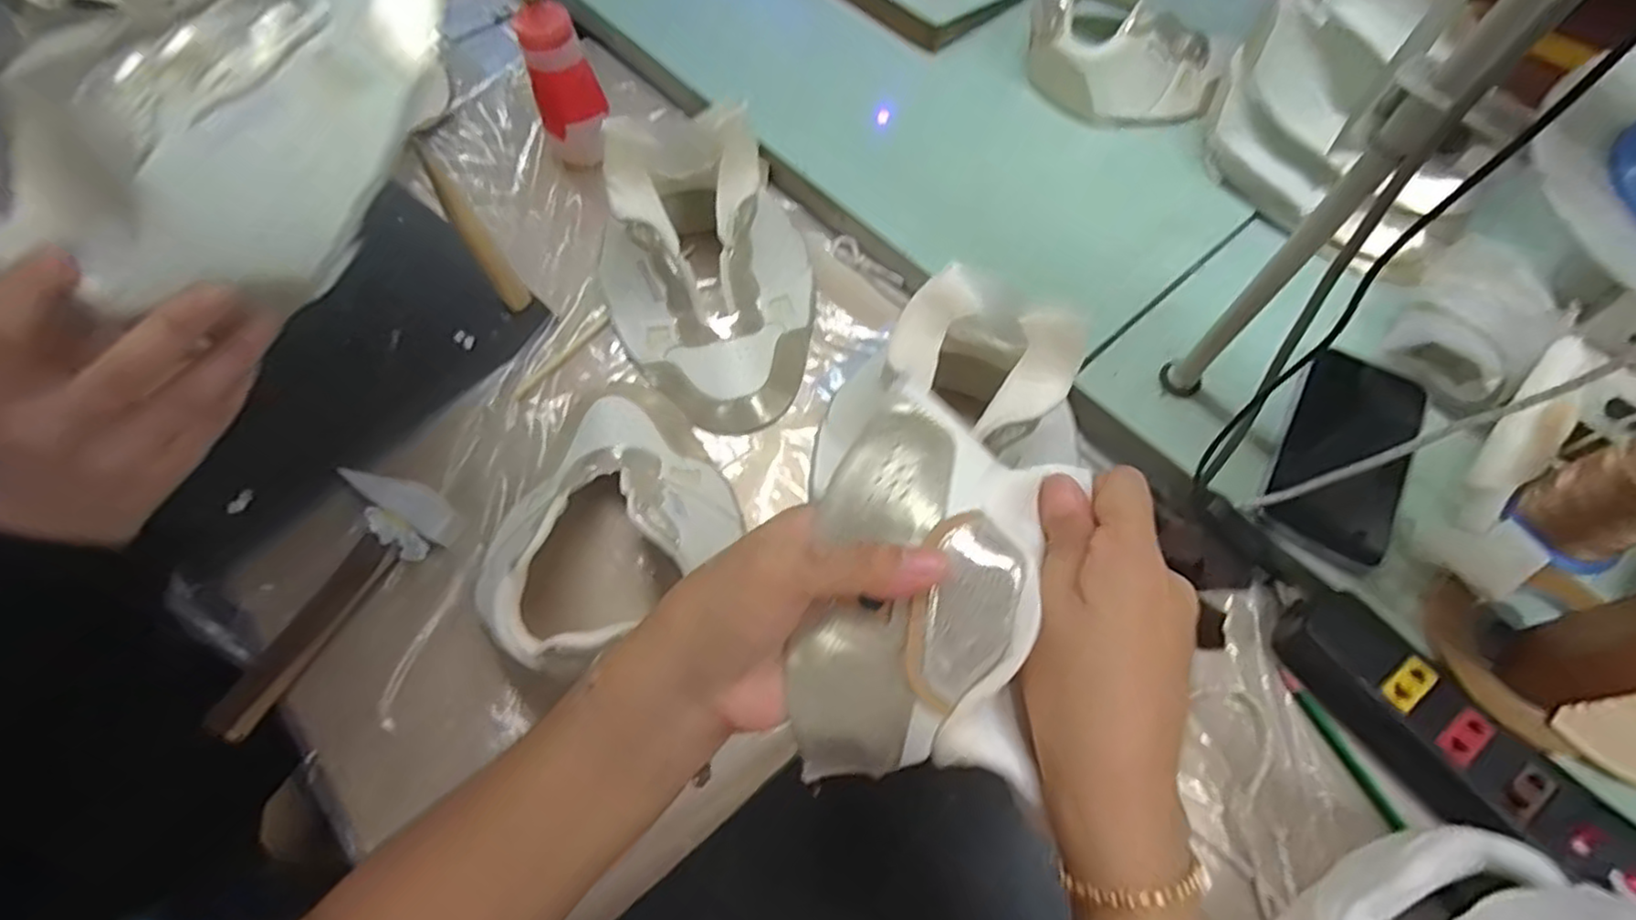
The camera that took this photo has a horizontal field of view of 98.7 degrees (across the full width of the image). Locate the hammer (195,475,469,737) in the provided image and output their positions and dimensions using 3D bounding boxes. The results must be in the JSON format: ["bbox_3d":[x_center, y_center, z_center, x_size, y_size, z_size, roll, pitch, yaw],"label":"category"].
[{"bbox_3d":[-0.335,0.082,0.474,0.087,0.034,0.173,34,69,16],"label":"hammer"}]

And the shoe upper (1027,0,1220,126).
[{"bbox_3d":[0.272,-0.365,0.628,0.170,0.079,0.119,29,68,14],"label":"shoe upper"}]

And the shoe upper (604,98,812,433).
[{"bbox_3d":[-0.090,-0.143,0.531,0.158,0.103,0.209,-5,64,-1],"label":"shoe upper"}]

